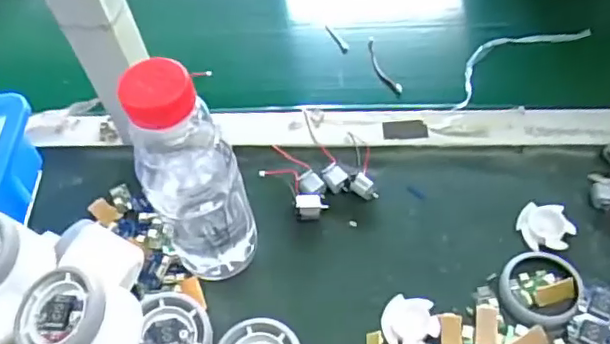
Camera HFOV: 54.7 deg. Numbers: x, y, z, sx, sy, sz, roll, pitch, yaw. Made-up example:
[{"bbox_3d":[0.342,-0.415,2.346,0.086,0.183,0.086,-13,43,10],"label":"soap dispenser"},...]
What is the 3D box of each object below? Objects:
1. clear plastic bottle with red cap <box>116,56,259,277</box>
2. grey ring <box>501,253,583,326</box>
[{"bbox_3d":[-0.075,0.008,0.406,0.064,0.201,0.055,-28,56,-16],"label":"clear plastic bottle with red cap"},{"bbox_3d":[0.174,0.085,0.436,0.056,0.014,0.059,-3,54,4],"label":"grey ring"}]

